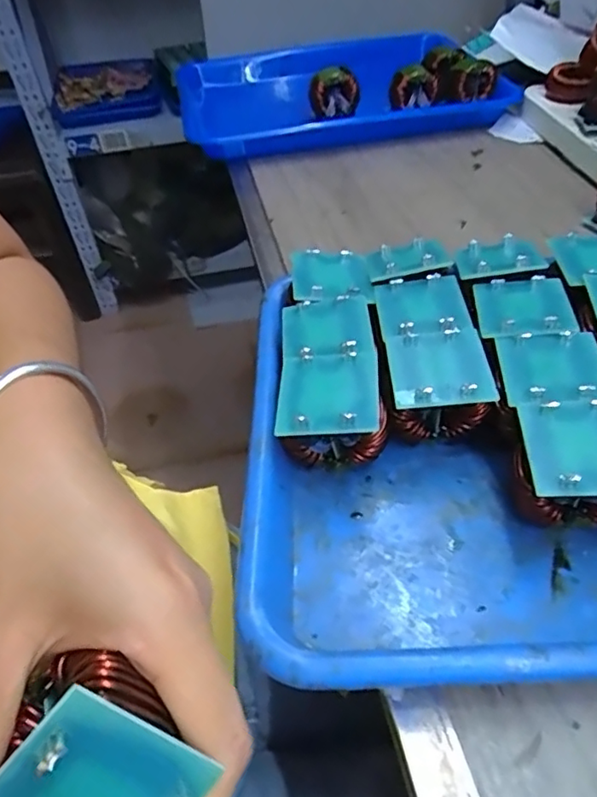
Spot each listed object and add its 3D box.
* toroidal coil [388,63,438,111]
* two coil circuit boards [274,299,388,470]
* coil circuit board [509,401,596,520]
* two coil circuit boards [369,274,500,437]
[{"bbox_3d":[0.113,-0.307,0.570,0.046,0.034,0.029,5,46,11],"label":"toroidal coil"},{"bbox_3d":[0.016,-0.006,0.288,0.047,0.040,0.090,-2,45,4],"label":"two coil circuit boards"},{"bbox_3d":[0.115,0.033,0.246,0.046,0.049,0.045,1,45,6],"label":"coil circuit board"},{"bbox_3d":[0.066,-0.021,0.298,0.044,0.038,0.093,-4,45,2],"label":"two coil circuit boards"}]

